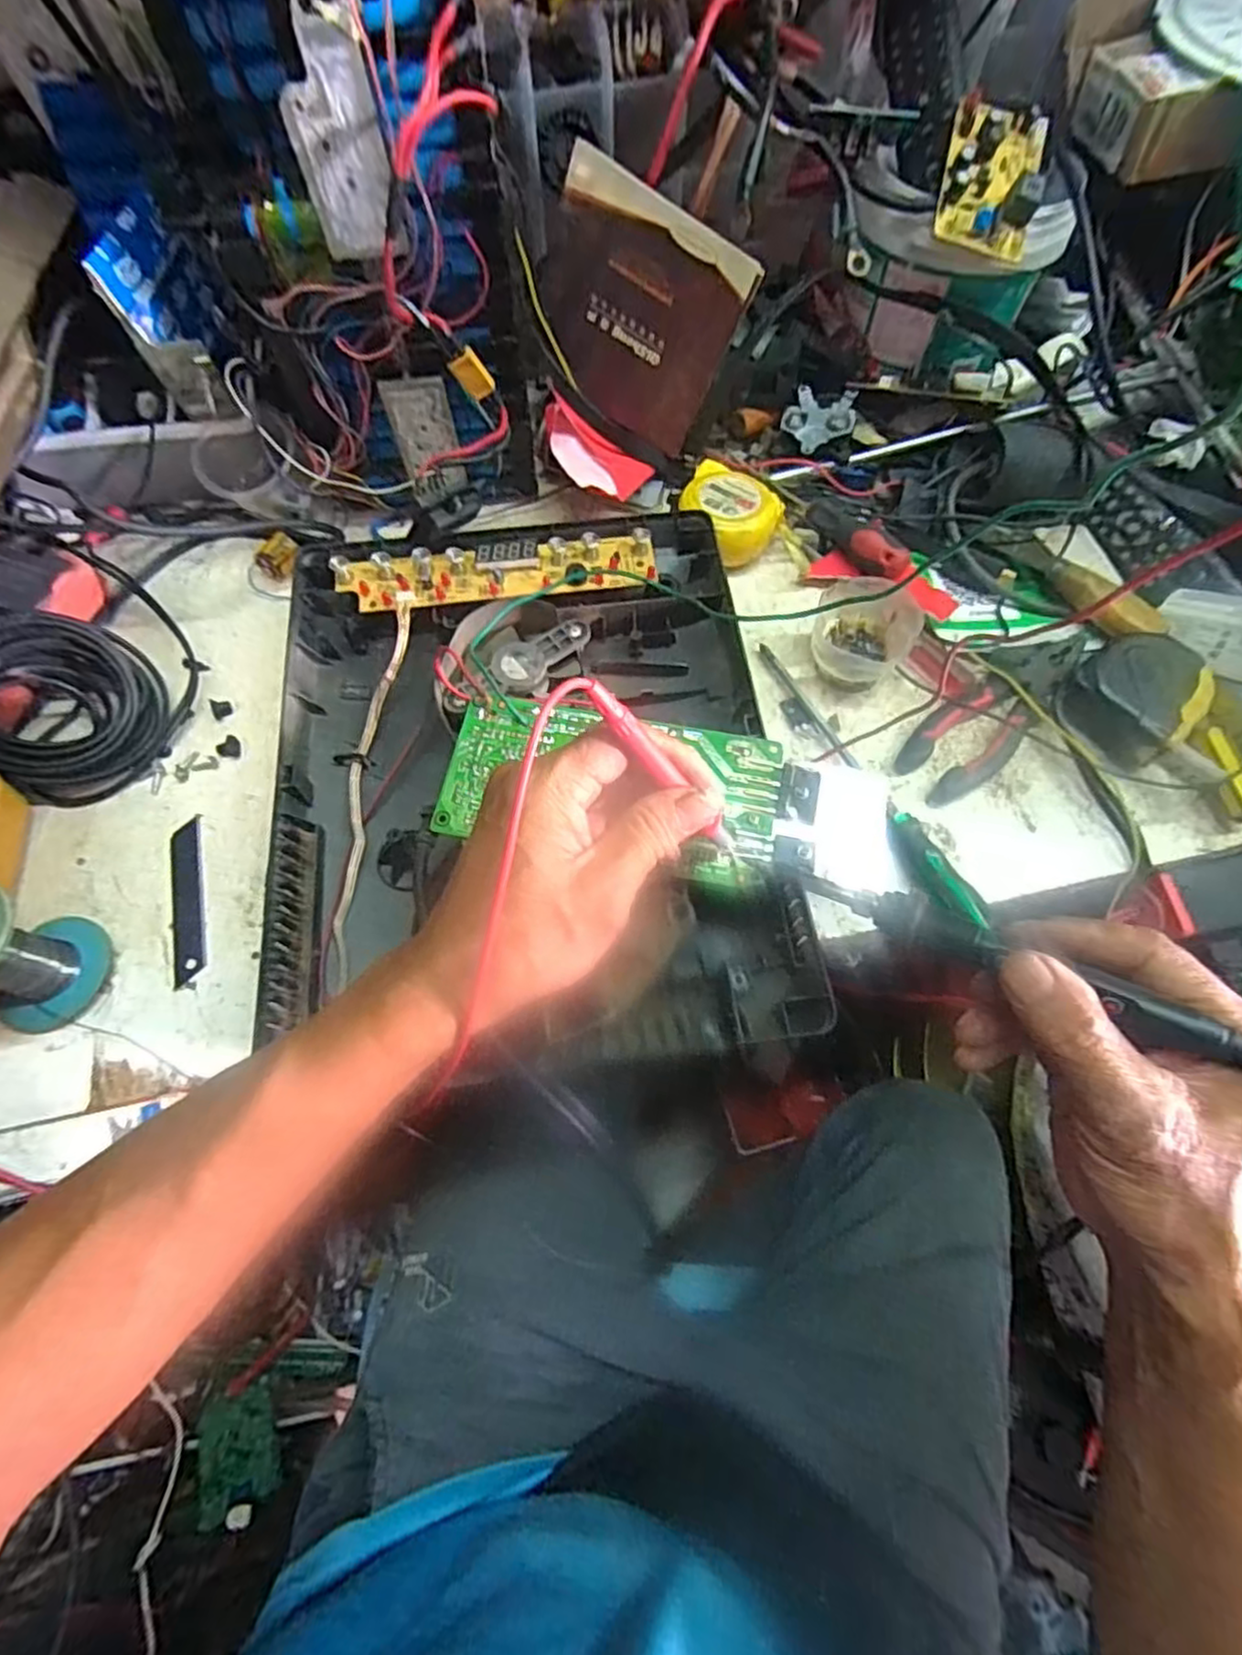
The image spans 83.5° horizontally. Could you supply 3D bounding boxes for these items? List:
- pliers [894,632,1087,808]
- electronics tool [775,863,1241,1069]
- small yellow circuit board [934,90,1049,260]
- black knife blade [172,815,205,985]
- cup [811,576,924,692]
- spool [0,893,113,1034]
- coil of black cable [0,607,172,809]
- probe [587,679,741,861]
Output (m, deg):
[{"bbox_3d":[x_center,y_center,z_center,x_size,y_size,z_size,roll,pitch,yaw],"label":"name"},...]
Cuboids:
[{"bbox_3d":[0.236,-0.076,0.441,0.048,0.018,0.152,42,73,17],"label":"pliers"},{"bbox_3d":[0.156,0.053,0.279,0.204,0.015,0.016,23,67,31],"label":"electronics tool"},{"bbox_3d":[0.225,-0.395,0.417,0.059,0.018,0.089,15,87,-7],"label":"small yellow circuit board"},{"bbox_3d":[-0.254,0.042,0.408,0.018,0.004,0.100,-14,67,-6],"label":"black knife blade"},{"bbox_3d":[0.157,-0.124,0.450,0.064,0.036,0.065,0,66,0],"label":"cup"},{"bbox_3d":[-0.316,0.067,0.355,0.058,0.071,0.059,14,67,6],"label":"spool"},{"bbox_3d":[-0.346,-0.076,0.425,0.121,0.034,0.103,41,71,-24],"label":"coil of black cable"},{"bbox_3d":[0.023,-0.020,0.299,0.008,0.129,0.008,2,62,36],"label":"probe"}]

